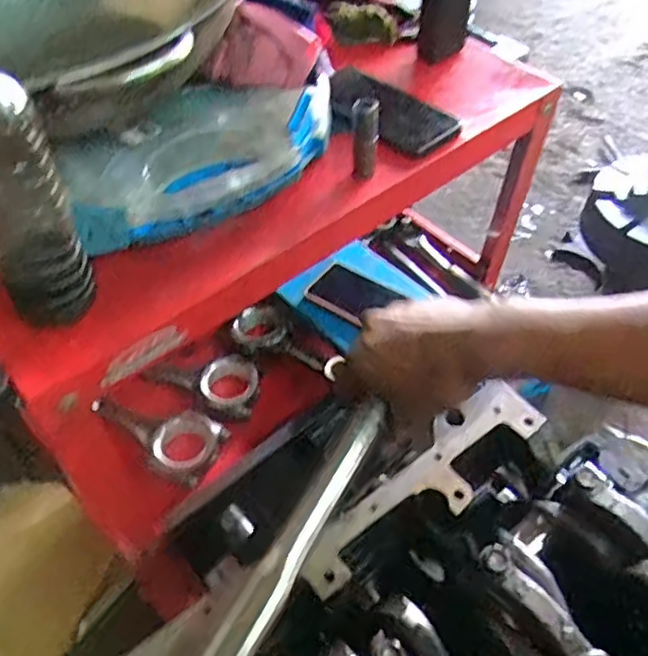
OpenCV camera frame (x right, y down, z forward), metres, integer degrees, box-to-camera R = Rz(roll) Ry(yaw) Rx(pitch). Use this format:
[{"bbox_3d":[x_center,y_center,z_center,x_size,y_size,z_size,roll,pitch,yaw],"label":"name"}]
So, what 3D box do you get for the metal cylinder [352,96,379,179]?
[{"bbox_3d":[0.036,-0.171,0.584,0.022,0.087,0.026,4,51,2],"label":"metal cylinder"}]

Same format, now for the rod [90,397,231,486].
[{"bbox_3d":[-0.208,0.127,0.792,0.171,0.040,0.087,21,54,16],"label":"rod"}]

